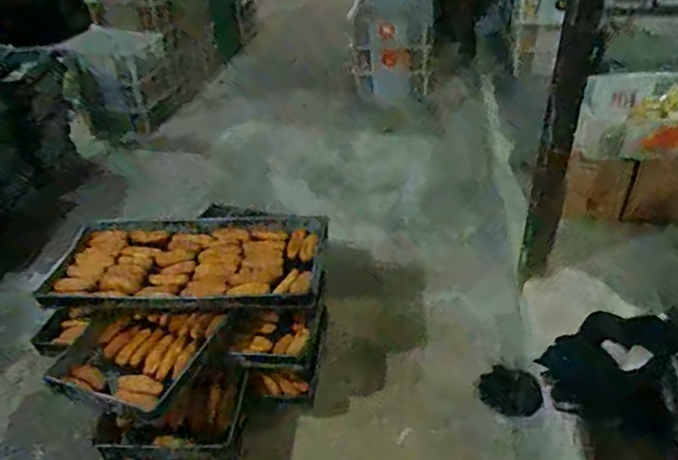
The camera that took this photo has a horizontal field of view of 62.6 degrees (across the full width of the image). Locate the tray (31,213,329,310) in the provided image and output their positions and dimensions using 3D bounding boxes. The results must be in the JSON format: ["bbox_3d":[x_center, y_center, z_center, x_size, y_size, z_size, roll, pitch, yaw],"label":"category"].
[{"bbox_3d":[-0.473,0.078,1.744,0.863,0.102,0.423,2,38,8],"label":"tray"}]

